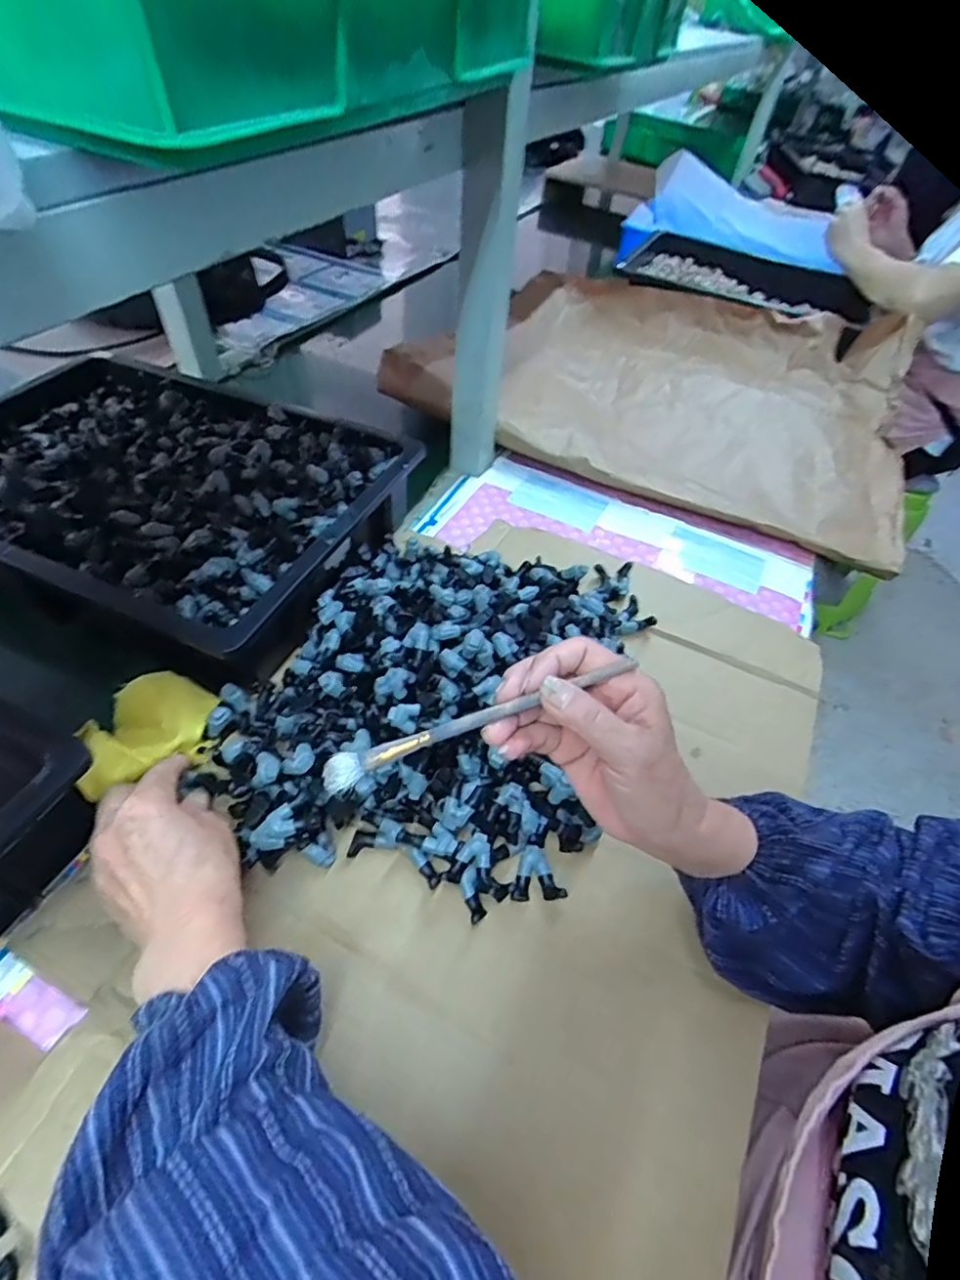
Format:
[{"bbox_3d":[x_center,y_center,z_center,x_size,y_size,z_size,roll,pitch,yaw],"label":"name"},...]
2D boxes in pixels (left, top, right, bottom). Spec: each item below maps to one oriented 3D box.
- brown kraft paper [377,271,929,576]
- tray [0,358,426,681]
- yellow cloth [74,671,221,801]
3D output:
[{"bbox_3d":[0.287,-0.385,0.828,0.637,0.083,0.552,23,52,10],"label":"brown kraft paper"},{"bbox_3d":[-0.310,-0.140,0.566,0.415,0.092,0.305,22,52,10],"label":"tray"},{"bbox_3d":[-0.245,0.064,0.423,0.086,0.052,0.105,-13,55,-17],"label":"yellow cloth"}]

